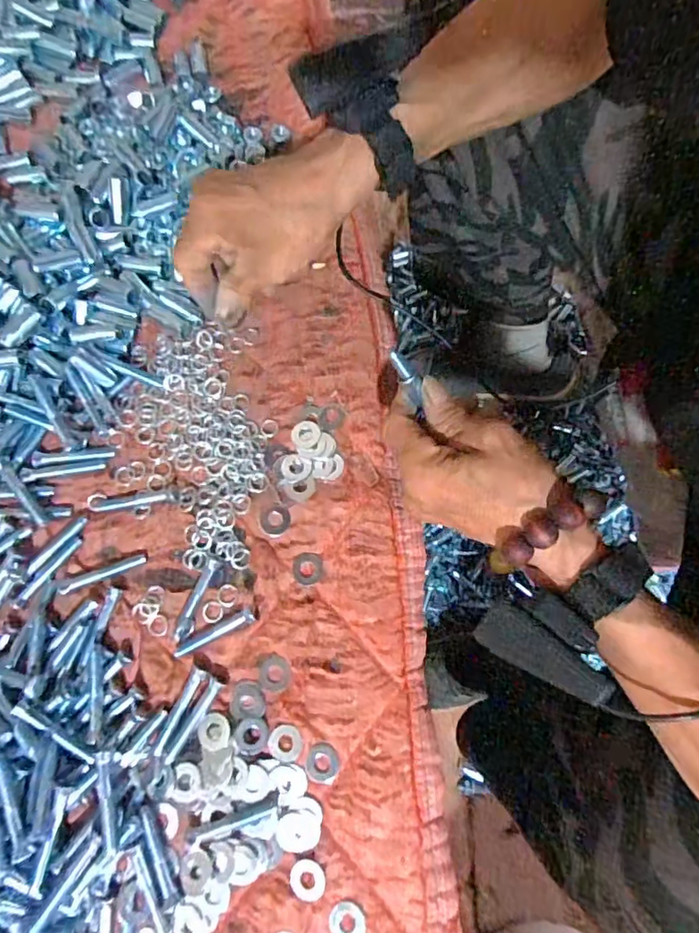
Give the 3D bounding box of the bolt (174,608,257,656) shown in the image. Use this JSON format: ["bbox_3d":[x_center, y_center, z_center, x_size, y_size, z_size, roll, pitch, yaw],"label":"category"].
[{"bbox_3d":[-0.088,0.110,0.361,0.056,0.009,0.009,-29,78,-6],"label":"bolt"}]

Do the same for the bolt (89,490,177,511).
[{"bbox_3d":[-0.152,0.024,0.390,0.061,0.004,0.010,-6,76,-1],"label":"bolt"}]

